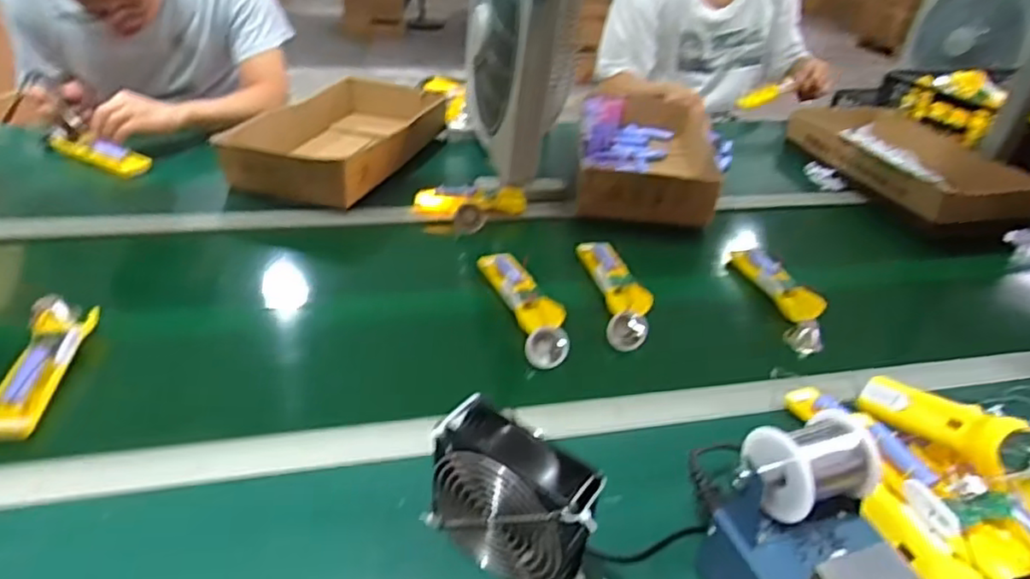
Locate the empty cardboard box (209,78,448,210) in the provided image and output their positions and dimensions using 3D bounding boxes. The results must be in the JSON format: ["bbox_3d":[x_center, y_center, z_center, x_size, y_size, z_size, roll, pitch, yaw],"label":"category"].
[{"bbox_3d":[-0.288,-0.266,1.116,0.243,0.074,0.415,12,34,9],"label":"empty cardboard box"}]

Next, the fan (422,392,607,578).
[{"bbox_3d":[0.000,0.163,0.491,0.130,0.121,0.056,27,39,28],"label":"fan"}]

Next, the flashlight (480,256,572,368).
[{"bbox_3d":[0.013,0.019,0.797,0.066,0.041,0.218,-7,35,-19],"label":"flashlight"}]

